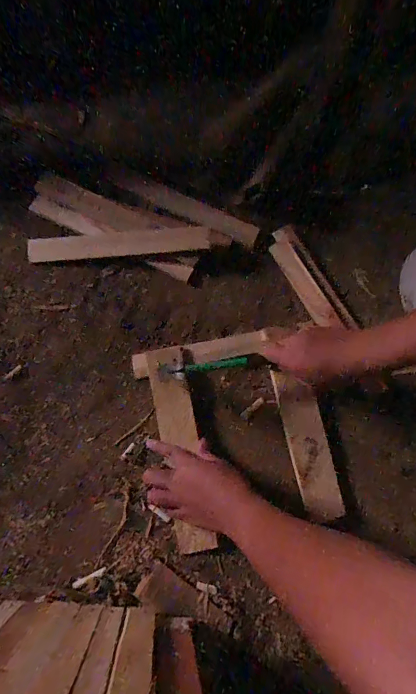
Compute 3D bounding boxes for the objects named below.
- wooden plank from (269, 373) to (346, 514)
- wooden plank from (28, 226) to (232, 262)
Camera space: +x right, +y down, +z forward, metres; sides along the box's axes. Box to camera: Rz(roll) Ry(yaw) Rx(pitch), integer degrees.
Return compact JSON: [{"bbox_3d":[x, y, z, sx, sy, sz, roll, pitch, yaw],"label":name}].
[{"bbox_3d":[0.146,0.138,0.565,0.058,0.011,0.208,-13,79,6],"label":"wooden plank"},{"bbox_3d":[-0.126,-0.165,0.615,0.311,0.015,0.038,-5,93,1],"label":"wooden plank"}]

